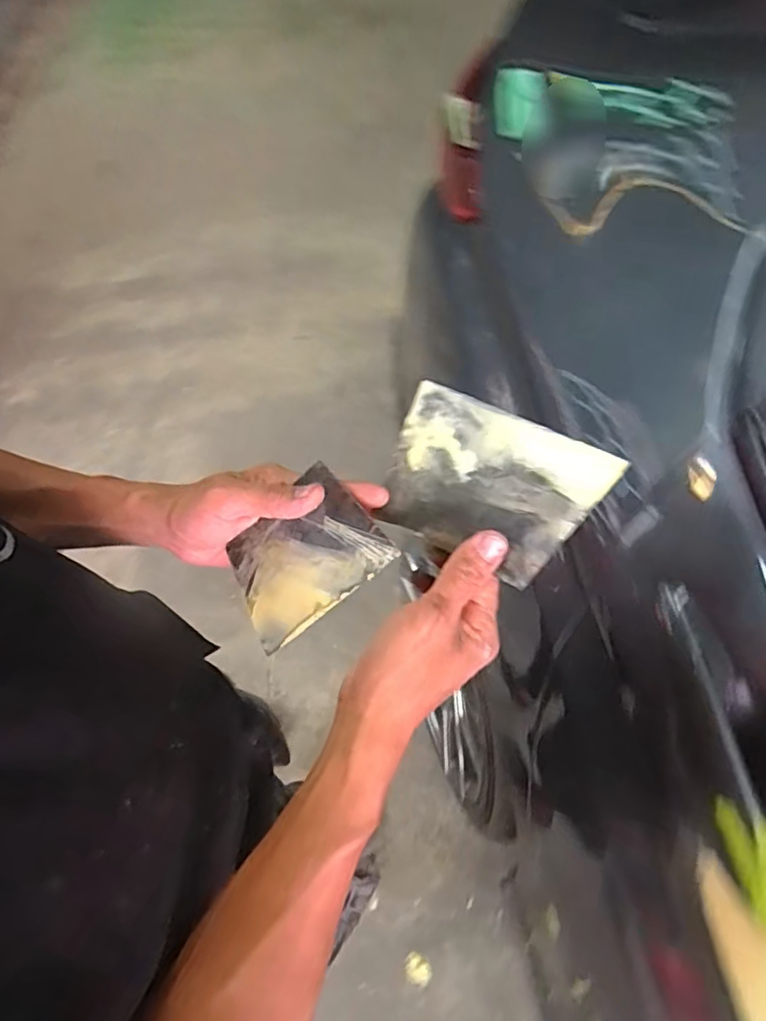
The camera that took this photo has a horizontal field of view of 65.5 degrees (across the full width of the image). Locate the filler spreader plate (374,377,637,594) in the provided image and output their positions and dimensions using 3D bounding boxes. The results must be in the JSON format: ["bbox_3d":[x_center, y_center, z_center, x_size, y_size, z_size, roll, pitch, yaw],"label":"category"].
[{"bbox_3d":[0.065,-0.018,0.386,0.137,0.004,0.099,26,85,24],"label":"filler spreader plate"}]

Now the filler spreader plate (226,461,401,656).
[{"bbox_3d":[-0.055,0.033,0.401,0.115,0.004,0.081,-42,69,20],"label":"filler spreader plate"}]

